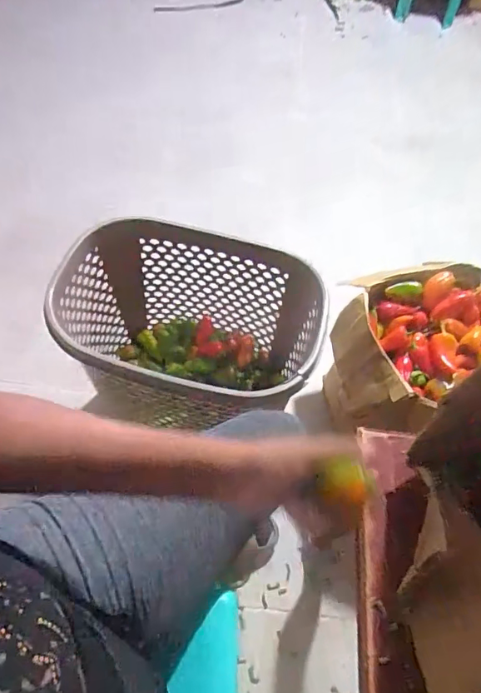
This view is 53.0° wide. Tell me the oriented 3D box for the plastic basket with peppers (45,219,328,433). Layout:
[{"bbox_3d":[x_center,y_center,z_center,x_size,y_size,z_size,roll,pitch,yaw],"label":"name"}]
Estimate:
[{"bbox_3d":[-0.093,-0.011,0.916,0.437,0.291,0.297,12,57,3],"label":"plastic basket with peppers"}]

